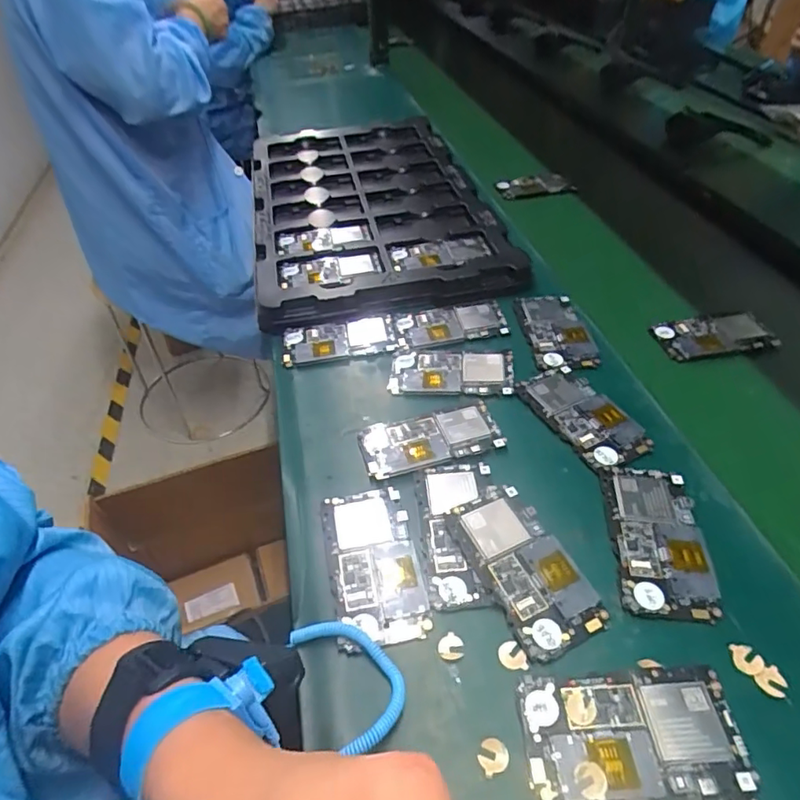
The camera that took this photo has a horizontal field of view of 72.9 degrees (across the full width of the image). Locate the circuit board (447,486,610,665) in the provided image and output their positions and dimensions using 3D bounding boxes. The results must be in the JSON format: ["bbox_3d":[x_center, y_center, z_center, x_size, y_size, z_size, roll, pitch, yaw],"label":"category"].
[{"bbox_3d":[0.092,0.121,0.401,0.064,0.009,0.126,-19,46,-17],"label":"circuit board"}]

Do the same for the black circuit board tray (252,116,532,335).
[{"bbox_3d":[-0.054,-0.327,0.857,0.343,0.033,0.617,-9,44,-7],"label":"black circuit board tray"}]

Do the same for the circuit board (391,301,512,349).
[{"bbox_3d":[0.061,-0.087,0.621,0.130,0.008,0.060,-9,44,-7],"label":"circuit board"}]

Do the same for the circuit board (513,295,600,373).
[{"bbox_3d":[0.174,-0.077,0.604,0.068,0.007,0.134,-3,44,-1],"label":"circuit board"}]

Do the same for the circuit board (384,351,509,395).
[{"bbox_3d":[0.052,-0.030,0.563,0.125,0.007,0.065,1,44,4],"label":"circuit board"}]

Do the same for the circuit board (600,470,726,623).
[{"bbox_3d":[0.198,0.105,0.416,0.068,0.004,0.127,4,44,6],"label":"circuit board"}]

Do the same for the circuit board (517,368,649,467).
[{"bbox_3d":[0.173,0.012,0.512,0.069,0.005,0.125,-19,46,-17],"label":"circuit board"}]

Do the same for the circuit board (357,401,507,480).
[{"bbox_3d":[0.029,0.033,0.496,0.127,0.007,0.065,-13,45,-11],"label":"circuit board"}]

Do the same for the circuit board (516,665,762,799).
[{"bbox_3d":[0.138,0.198,0.324,0.125,0.005,0.066,-3,44,-1],"label":"circuit board"}]

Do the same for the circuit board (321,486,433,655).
[{"bbox_3d":[-0.020,0.122,0.412,0.066,0.006,0.123,-9,44,-7],"label":"circuit board"}]

